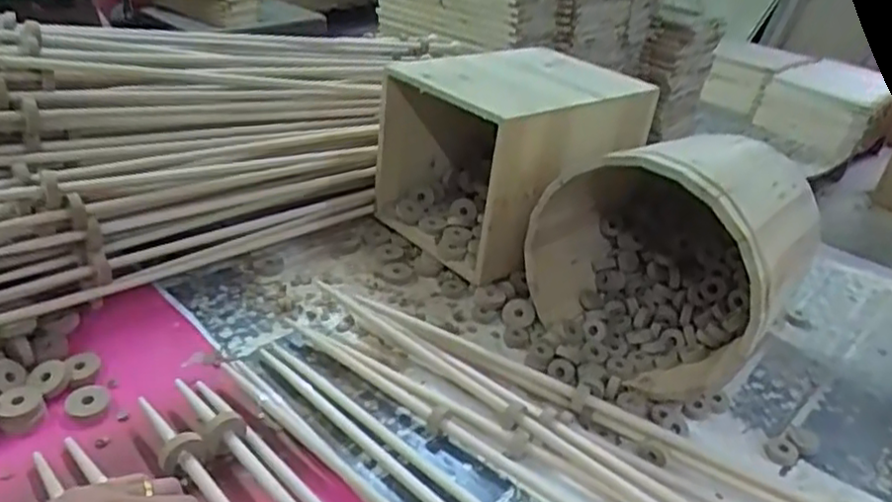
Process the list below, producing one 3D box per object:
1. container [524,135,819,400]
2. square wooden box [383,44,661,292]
[{"bbox_3d":[0.234,-0.004,0.691,0.224,0.231,0.212,25,37,32],"label":"container"},{"bbox_3d":[0.079,-0.124,0.857,0.277,0.217,0.217,-21,39,-36],"label":"square wooden box"}]

